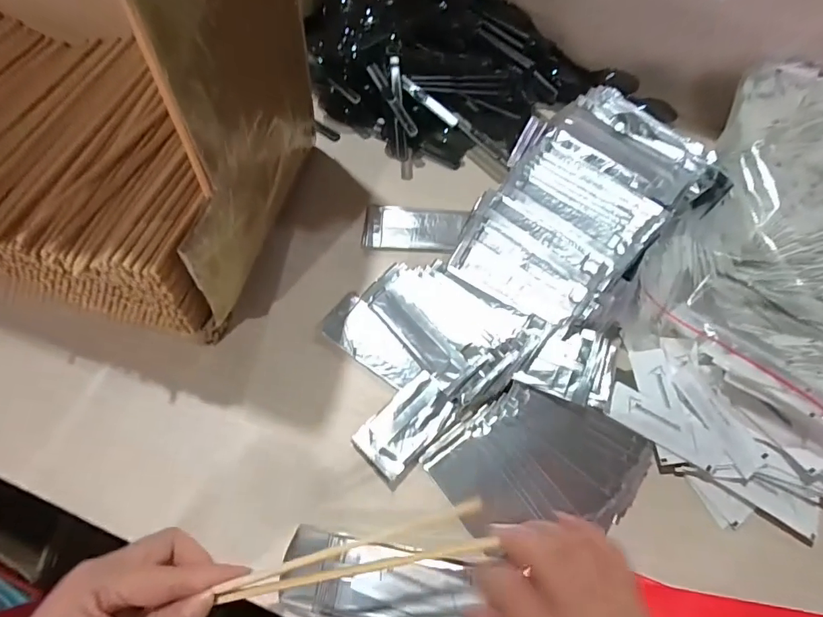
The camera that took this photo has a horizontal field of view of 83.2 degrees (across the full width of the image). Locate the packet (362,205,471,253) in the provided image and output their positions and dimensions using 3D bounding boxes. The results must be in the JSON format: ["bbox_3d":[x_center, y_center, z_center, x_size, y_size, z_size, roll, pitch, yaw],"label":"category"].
[{"bbox_3d":[0.004,-0.080,0.464,0.100,0.004,0.051,3,66,-1],"label":"packet"}]

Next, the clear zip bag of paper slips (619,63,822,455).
[{"bbox_3d":[0.360,-0.059,0.412,0.236,0.074,0.329,33,69,12],"label":"clear zip bag of paper slips"}]

